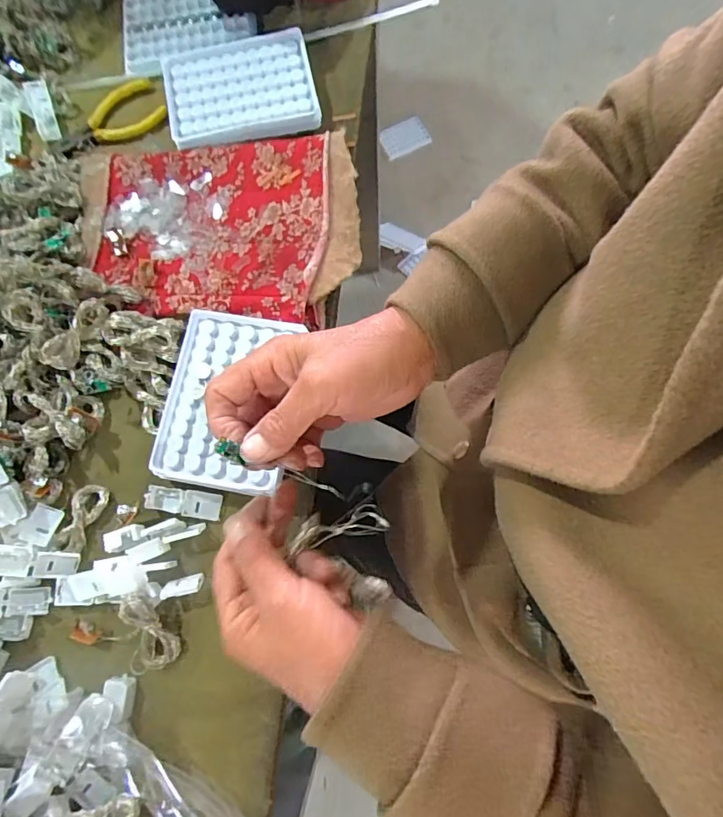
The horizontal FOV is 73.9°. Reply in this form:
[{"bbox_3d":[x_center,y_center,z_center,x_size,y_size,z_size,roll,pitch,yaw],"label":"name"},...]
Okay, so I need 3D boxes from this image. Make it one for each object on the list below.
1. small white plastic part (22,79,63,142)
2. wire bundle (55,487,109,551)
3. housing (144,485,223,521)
[{"bbox_3d":[-0.296,-0.277,0.447,0.020,0.004,0.060,-19,90,-3],"label":"small white plastic part"},{"bbox_3d":[-0.210,0.081,0.361,0.023,0.009,0.048,17,78,6],"label":"wire bundle"},{"bbox_3d":[-0.132,0.070,0.358,0.054,0.007,0.019,9,77,4],"label":"housing"}]

